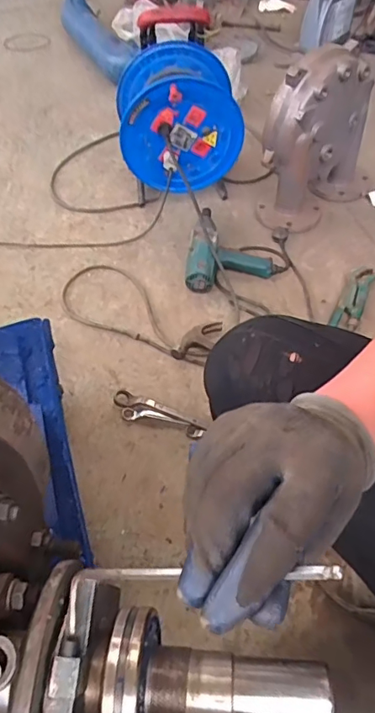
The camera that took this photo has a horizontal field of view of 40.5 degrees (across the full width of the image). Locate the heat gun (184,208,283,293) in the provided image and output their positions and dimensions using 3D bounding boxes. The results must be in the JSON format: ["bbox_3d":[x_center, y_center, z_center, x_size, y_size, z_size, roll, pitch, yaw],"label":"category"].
[{"bbox_3d":[0.116,-0.273,1.240,0.219,0.087,0.264,4,54,5],"label":"heat gun"}]

